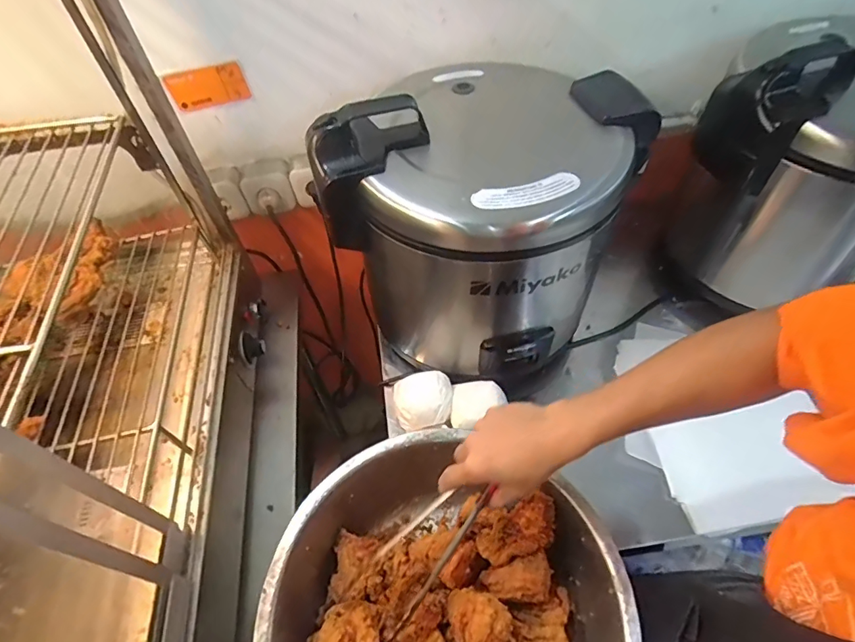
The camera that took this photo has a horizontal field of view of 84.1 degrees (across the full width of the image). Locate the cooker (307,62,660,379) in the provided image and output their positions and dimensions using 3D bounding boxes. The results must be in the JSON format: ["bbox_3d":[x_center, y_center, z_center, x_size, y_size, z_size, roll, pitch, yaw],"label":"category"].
[{"bbox_3d":[0.084,-0.132,0.700,0.343,0.369,0.310,23,55,22],"label":"cooker"}]

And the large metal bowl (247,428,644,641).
[{"bbox_3d":[0.015,0.328,0.529,0.368,0.135,0.356,21,54,20],"label":"large metal bowl"}]

